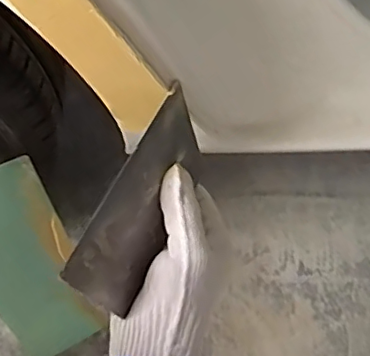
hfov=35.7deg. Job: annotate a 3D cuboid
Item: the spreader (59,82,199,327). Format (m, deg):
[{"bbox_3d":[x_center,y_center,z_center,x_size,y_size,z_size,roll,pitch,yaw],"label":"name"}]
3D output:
[{"bbox_3d":[-0.025,0.017,0.375,0.006,0.064,0.138,14,68,41],"label":"spreader"}]

